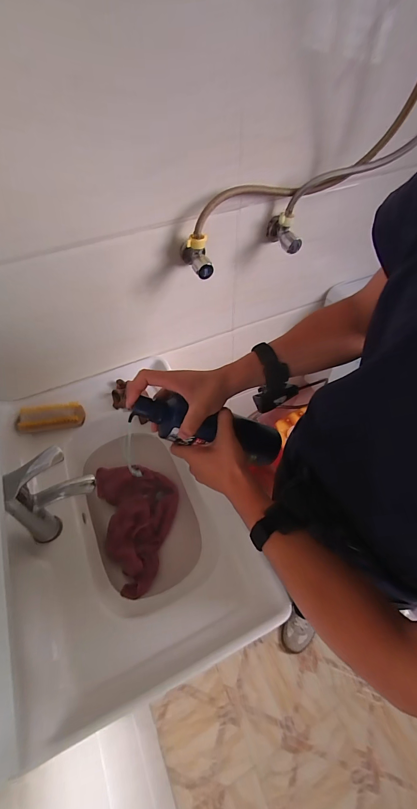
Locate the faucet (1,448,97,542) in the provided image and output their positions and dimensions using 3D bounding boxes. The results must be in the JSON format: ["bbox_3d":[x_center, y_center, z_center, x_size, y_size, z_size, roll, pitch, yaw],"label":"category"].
[{"bbox_3d":[-0.253,0.148,0.532,0.134,0.194,0.056,-26,57,-17],"label":"faucet"}]

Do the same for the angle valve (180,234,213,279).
[{"bbox_3d":[-0.019,-0.281,0.601,0.041,0.058,0.081,-21,56,-14],"label":"angle valve"}]

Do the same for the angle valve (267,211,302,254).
[{"bbox_3d":[0.156,-0.345,0.648,0.039,0.059,0.086,-23,56,-15],"label":"angle valve"}]

